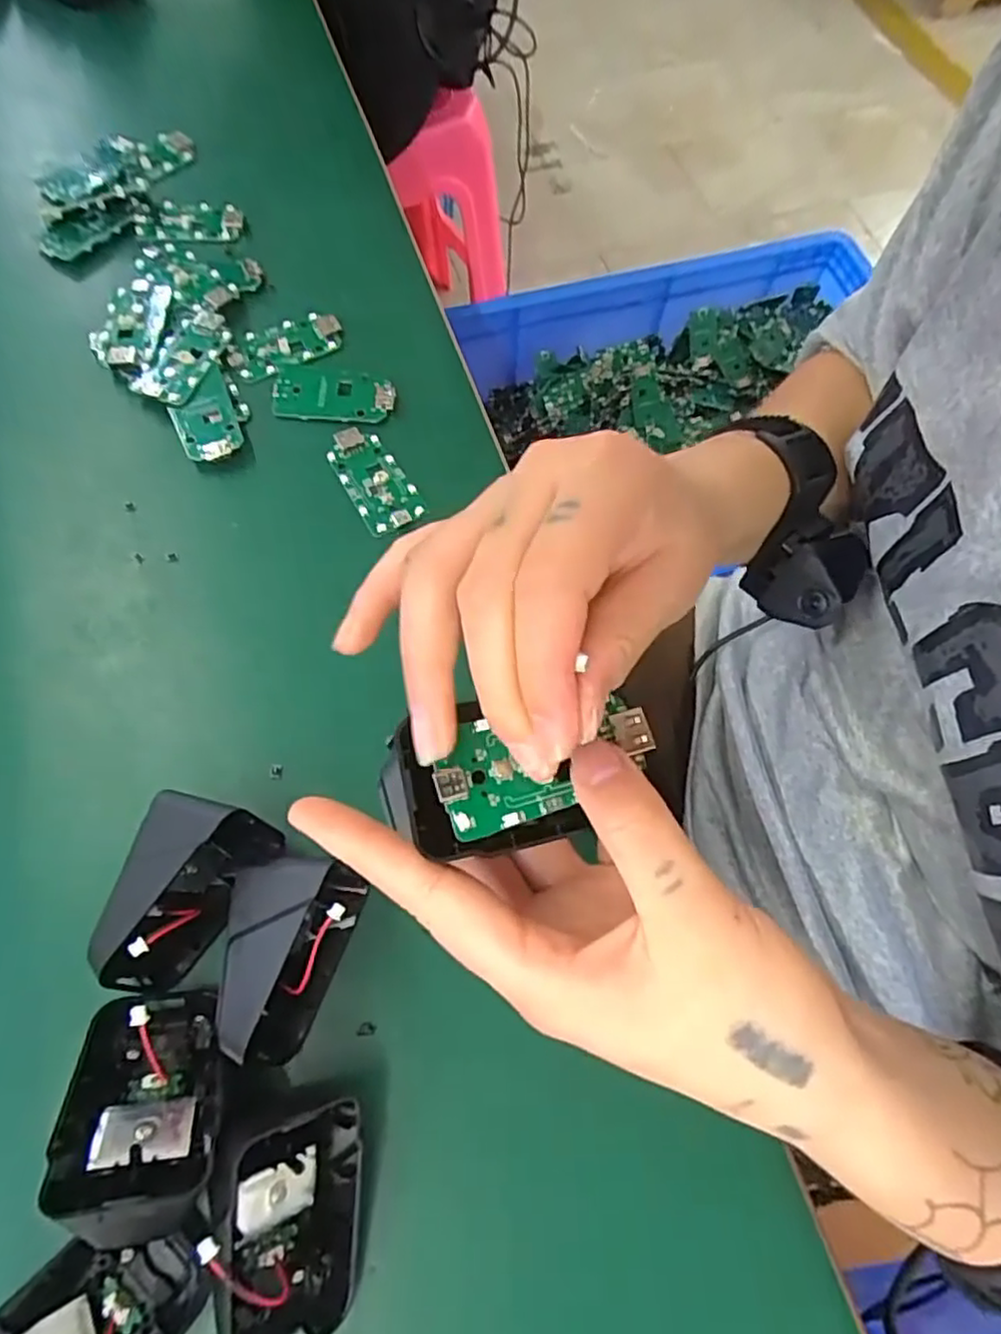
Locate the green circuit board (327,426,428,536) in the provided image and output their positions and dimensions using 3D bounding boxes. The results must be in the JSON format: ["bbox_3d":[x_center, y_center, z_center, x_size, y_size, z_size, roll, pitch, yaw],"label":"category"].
[{"bbox_3d":[-0.066,-0.097,0.355,0.031,0.004,0.066,-29,70,-14],"label":"green circuit board"}]

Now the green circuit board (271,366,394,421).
[{"bbox_3d":[-0.091,-0.148,0.372,0.065,0.005,0.031,5,66,0],"label":"green circuit board"}]

